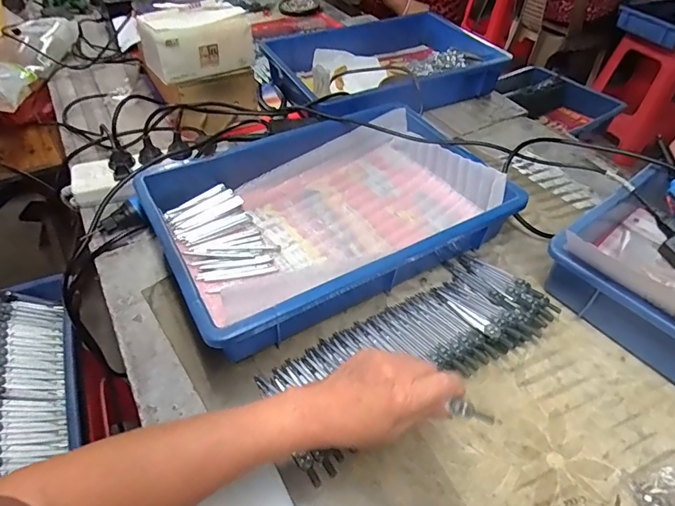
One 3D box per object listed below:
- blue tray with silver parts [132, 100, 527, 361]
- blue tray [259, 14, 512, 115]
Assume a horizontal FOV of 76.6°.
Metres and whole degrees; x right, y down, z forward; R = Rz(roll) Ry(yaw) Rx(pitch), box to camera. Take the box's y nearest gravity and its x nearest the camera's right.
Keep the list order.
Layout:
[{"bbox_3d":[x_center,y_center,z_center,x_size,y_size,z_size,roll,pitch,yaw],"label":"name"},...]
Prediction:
[{"bbox_3d":[-0.014,-0.062,0.581,0.432,0.084,0.300,-22,51,-25],"label":"blue tray with silver parts"},{"bbox_3d":[0.107,-0.379,0.859,0.438,0.070,0.305,-17,50,-18],"label":"blue tray"}]

